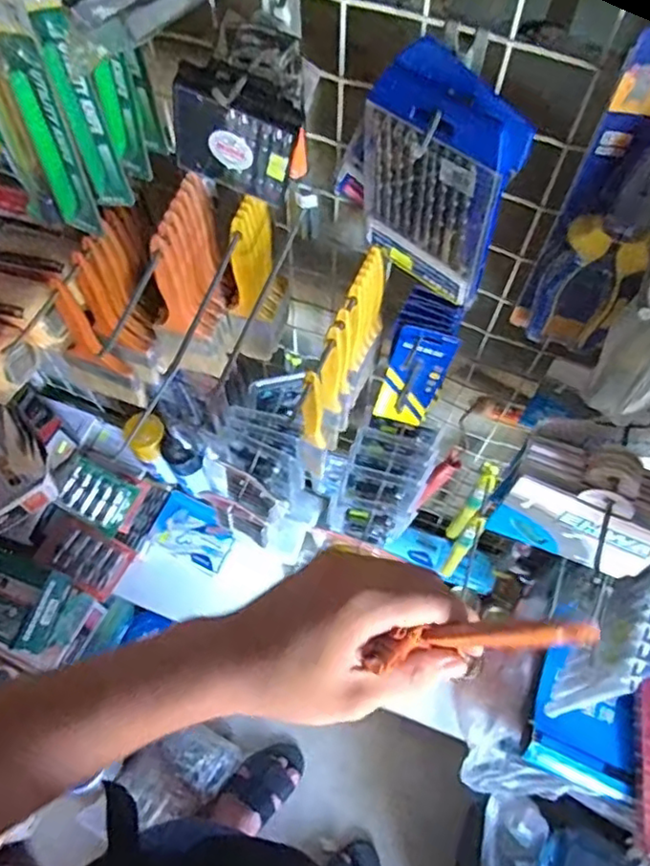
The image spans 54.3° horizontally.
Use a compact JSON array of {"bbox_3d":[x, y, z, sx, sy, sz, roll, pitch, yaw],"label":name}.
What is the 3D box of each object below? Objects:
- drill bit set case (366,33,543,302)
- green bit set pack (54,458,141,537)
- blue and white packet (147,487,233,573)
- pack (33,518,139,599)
[{"bbox_3d":[0.076,-0.167,0.420,0.103,0.140,0.040,40,69,17],"label":"drill bit set case"},{"bbox_3d":[-0.392,0.111,1.091,0.114,0.015,0.092,30,83,-9],"label":"green bit set pack"},{"bbox_3d":[-0.230,0.175,1.120,0.144,0.020,0.100,27,66,12],"label":"blue and white packet"},{"bbox_3d":[-0.409,0.202,1.066,0.159,0.031,0.092,26,66,11],"label":"pack"}]

